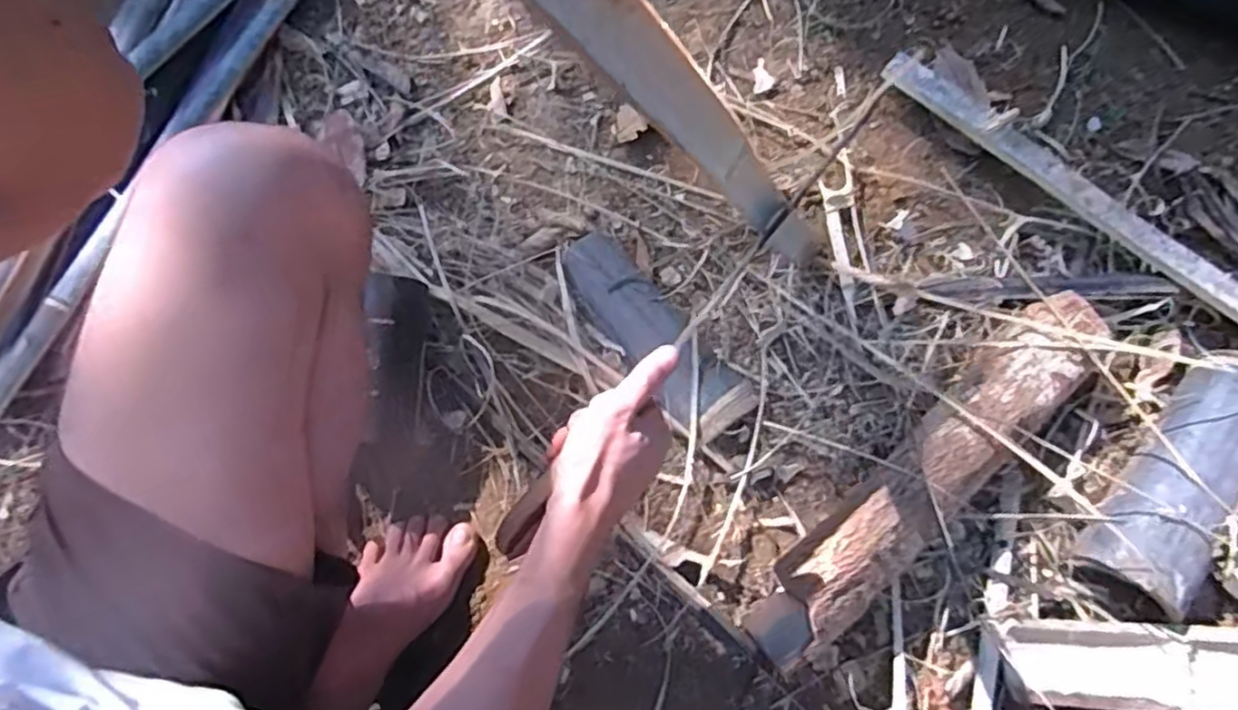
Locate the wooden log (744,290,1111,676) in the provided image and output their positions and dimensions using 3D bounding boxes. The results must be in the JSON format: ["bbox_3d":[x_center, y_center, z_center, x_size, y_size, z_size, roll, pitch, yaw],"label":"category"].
[{"bbox_3d":[0.276,0.111,0.637,0.415,0.082,0.073,-43,76,-12],"label":"wooden log"}]

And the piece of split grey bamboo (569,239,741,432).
[{"bbox_3d":[0.027,-0.034,0.718,0.073,0.022,0.223,-34,75,-10],"label":"piece of split grey bamboo"}]

